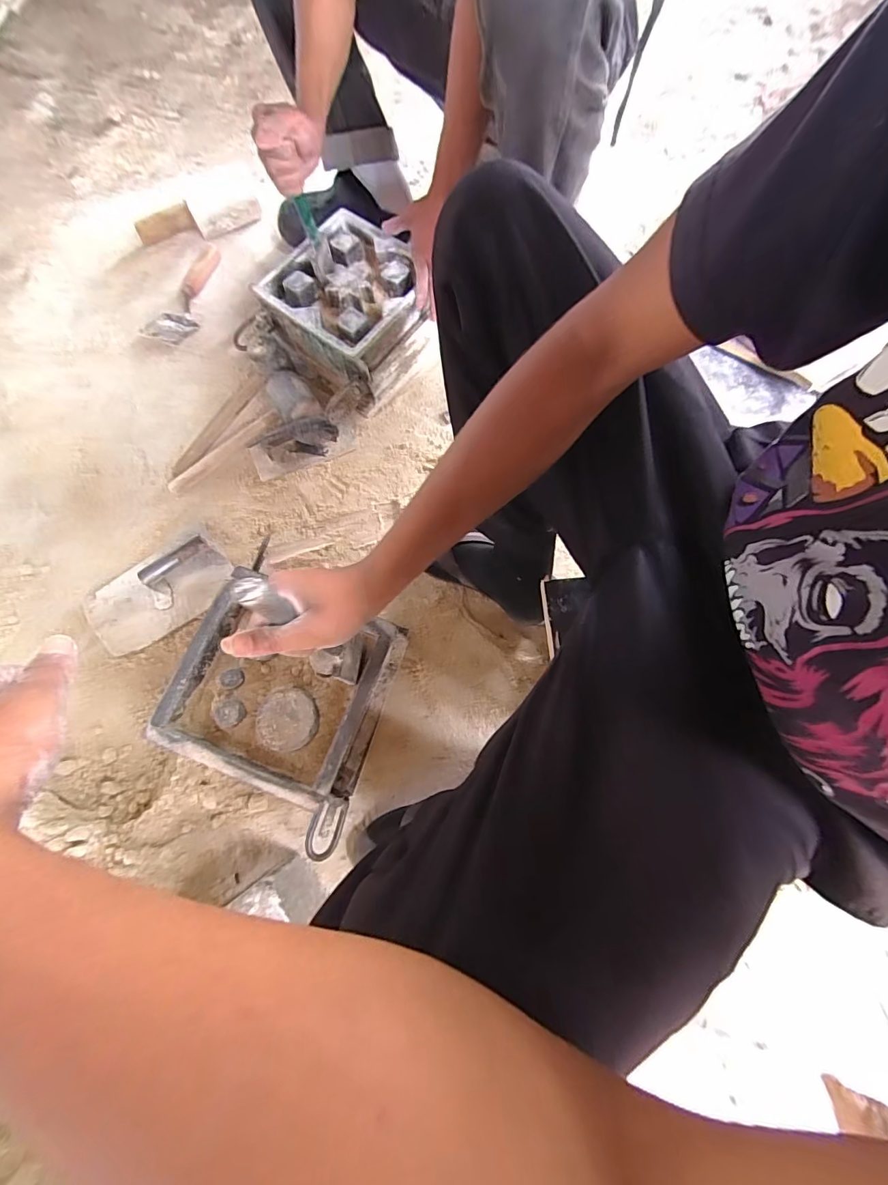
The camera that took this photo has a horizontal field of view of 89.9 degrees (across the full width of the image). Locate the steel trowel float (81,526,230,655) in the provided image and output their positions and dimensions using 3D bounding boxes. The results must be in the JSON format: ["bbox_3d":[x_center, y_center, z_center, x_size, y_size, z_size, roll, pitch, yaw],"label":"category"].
[{"bbox_3d":[-0.456,-0.008,0.687,0.225,0.071,0.132,-31,74,-8],"label":"steel trowel float"}]

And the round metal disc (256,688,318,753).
[{"bbox_3d":[-0.194,0.158,0.553,0.073,0.019,0.071,-1,71,3],"label":"round metal disc"}]

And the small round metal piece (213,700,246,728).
[{"bbox_3d":[-0.266,0.150,0.553,0.039,0.017,0.032,-3,71,3],"label":"small round metal piece"}]

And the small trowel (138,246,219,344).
[{"bbox_3d":[-0.483,-0.558,0.848,0.059,0.050,0.248,17,74,7],"label":"small trowel"}]

